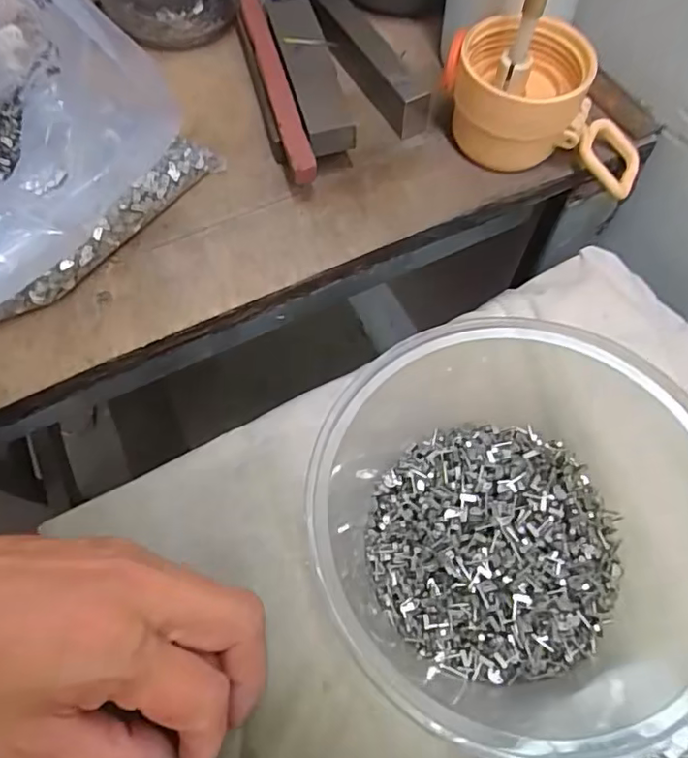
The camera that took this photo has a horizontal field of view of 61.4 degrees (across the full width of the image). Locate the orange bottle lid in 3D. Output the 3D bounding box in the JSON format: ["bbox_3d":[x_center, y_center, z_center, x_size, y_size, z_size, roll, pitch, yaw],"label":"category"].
[{"bbox_3d":[0.103,-0.135,0.293,0.104,0.051,0.062,34,70,14],"label":"orange bottle lid"}]

